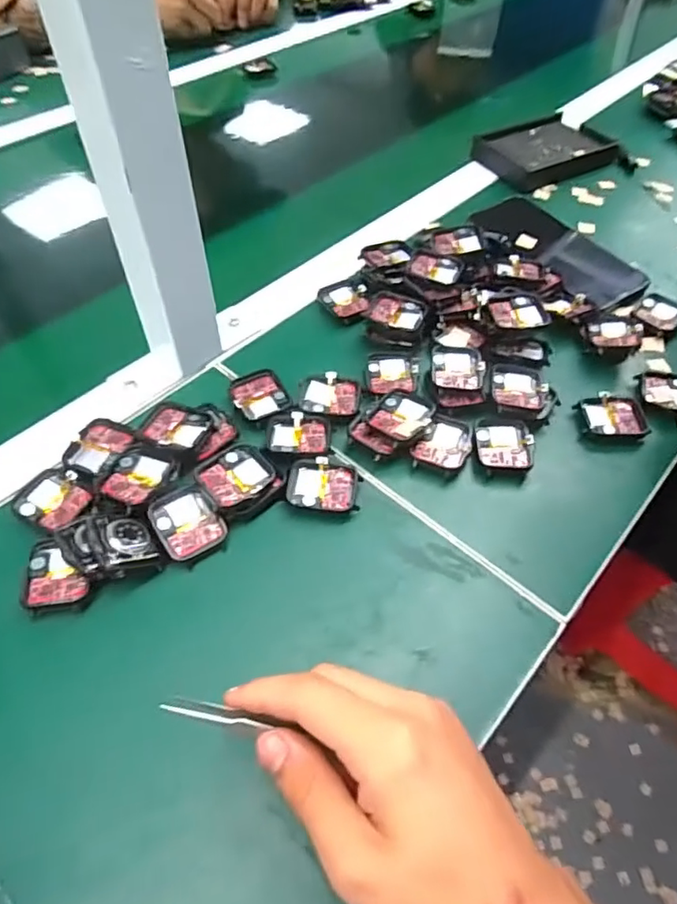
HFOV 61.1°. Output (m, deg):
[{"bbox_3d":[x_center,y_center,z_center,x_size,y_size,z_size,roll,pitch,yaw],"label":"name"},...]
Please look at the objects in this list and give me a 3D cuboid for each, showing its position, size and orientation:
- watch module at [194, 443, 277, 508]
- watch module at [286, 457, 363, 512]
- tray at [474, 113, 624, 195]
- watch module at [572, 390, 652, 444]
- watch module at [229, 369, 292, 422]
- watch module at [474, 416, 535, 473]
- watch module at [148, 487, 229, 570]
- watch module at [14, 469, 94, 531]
[{"bbox_3d":[-0.063,0.016,0.356,0.041,0.013,0.038,-37,61,-26],"label":"watch module"},{"bbox_3d":[-0.009,0.020,0.363,0.045,0.007,0.036,7,52,4],"label":"watch module"},{"bbox_3d":[0.227,-0.337,0.631,0.151,0.015,0.099,-27,58,-21],"label":"tray"},{"bbox_3d":[0.194,-0.025,0.408,0.046,0.011,0.036,3,52,1],"label":"watch module"},{"bbox_3d":[-0.056,-0.039,0.412,0.038,0.009,0.044,-16,55,-14],"label":"watch module"},{"bbox_3d":[0.111,-0.005,0.384,0.037,0.011,0.040,3,52,1],"label":"watch module"},{"bbox_3d":[-0.090,0.043,0.343,0.036,0.016,0.044,-29,58,-22],"label":"watch module"},{"bbox_3d":[-0.173,0.028,0.351,0.043,0.004,0.037,20,54,14],"label":"watch module"}]

